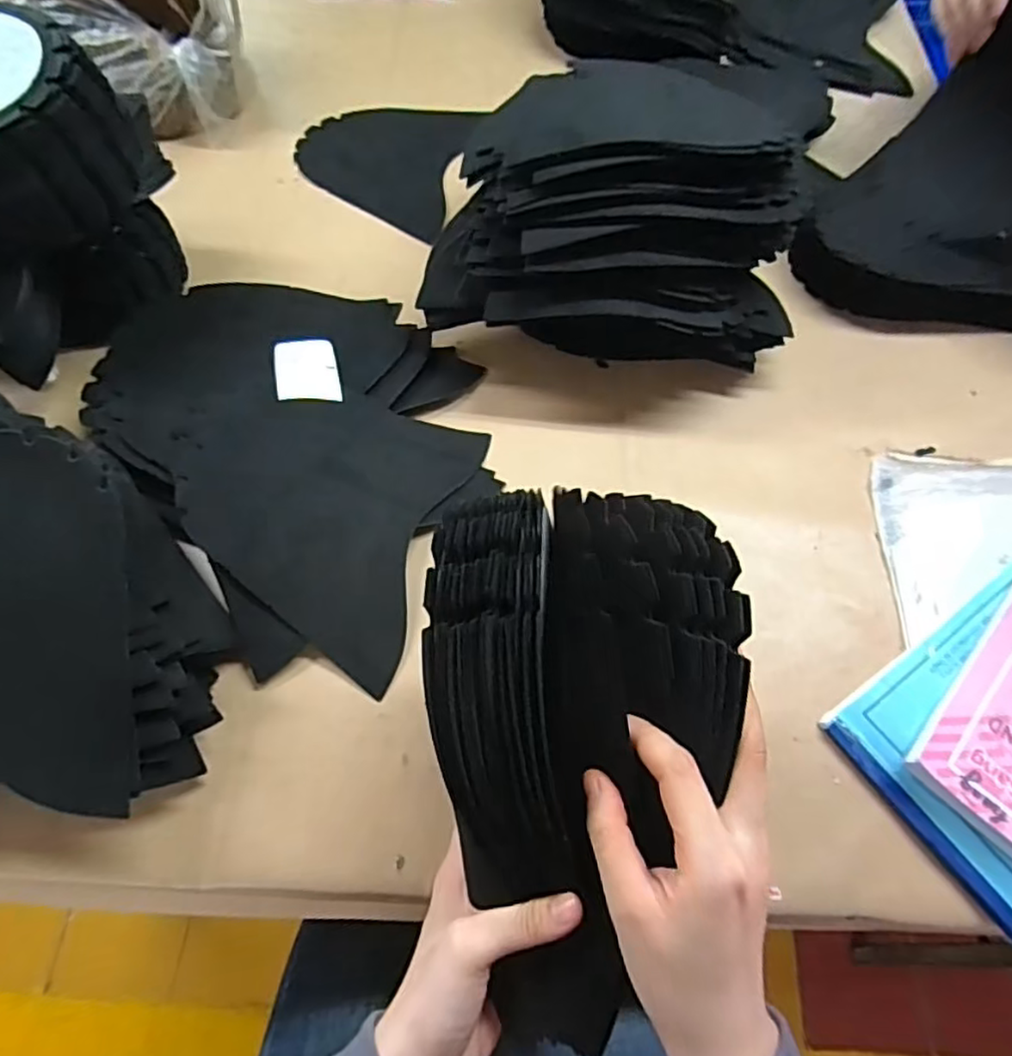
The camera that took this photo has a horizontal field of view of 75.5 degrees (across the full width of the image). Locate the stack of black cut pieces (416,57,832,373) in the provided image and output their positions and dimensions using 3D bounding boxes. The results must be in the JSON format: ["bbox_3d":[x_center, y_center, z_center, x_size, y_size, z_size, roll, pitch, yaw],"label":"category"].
[{"bbox_3d":[0.099,-0.288,0.609,0.332,0.187,0.250,6,64,1],"label":"stack of black cut pieces"}]

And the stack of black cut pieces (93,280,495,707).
[{"bbox_3d":[-0.168,-0.086,0.583,0.396,0.049,0.320,42,70,16],"label":"stack of black cut pieces"}]

